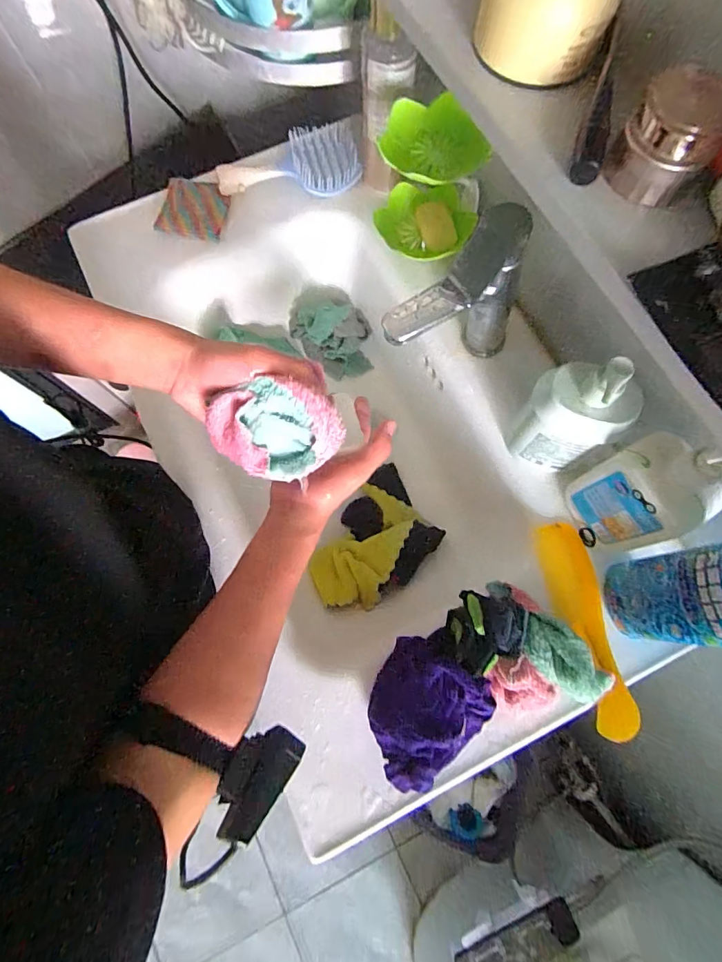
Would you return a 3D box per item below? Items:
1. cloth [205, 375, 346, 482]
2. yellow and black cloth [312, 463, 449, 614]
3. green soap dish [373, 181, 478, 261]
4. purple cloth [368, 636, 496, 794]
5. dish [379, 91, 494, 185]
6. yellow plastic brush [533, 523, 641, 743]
[{"bbox_3d":[-0.067,-0.040,0.350,0.083,0.058,0.077,-44,78,-10],"label":"cloth"},{"bbox_3d":[0.019,0.077,0.559,0.121,0.065,0.182,41,79,11],"label":"yellow and black cloth"},{"bbox_3d":[0.074,-0.303,0.516,0.110,0.033,0.091,12,75,4],"label":"green soap dish"},{"bbox_3d":[0.059,0.209,0.402,0.101,0.047,0.126,31,77,9],"label":"purple cloth"},{"bbox_3d":[0.070,-0.337,0.439,0.101,0.018,0.098,0,74,1],"label":"dish"},{"bbox_3d":[0.226,0.145,0.443,0.045,0.029,0.205,-11,75,-2],"label":"yellow plastic brush"}]

